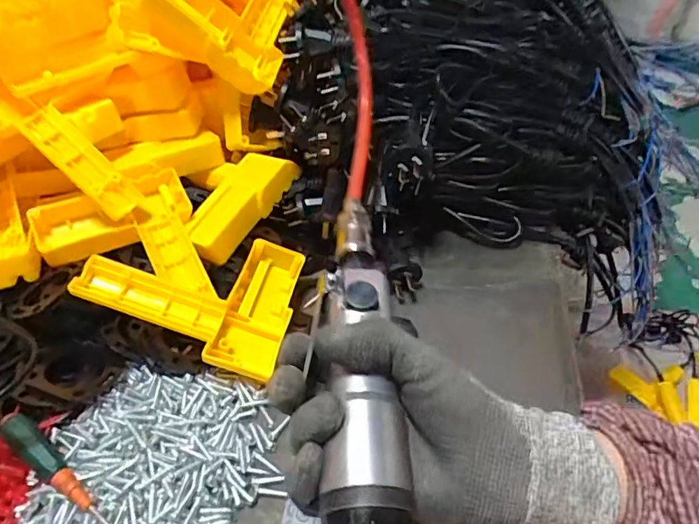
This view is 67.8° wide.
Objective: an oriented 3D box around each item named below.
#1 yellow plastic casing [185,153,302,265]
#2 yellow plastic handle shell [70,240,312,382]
[{"bbox_3d":[-0.095,-0.050,0.451,0.048,0.026,0.110,21,62,28],"label":"yellow plastic casing"},{"bbox_3d":[-0.109,0.014,0.389,0.141,0.029,0.110,28,42,-6],"label":"yellow plastic handle shell"}]

